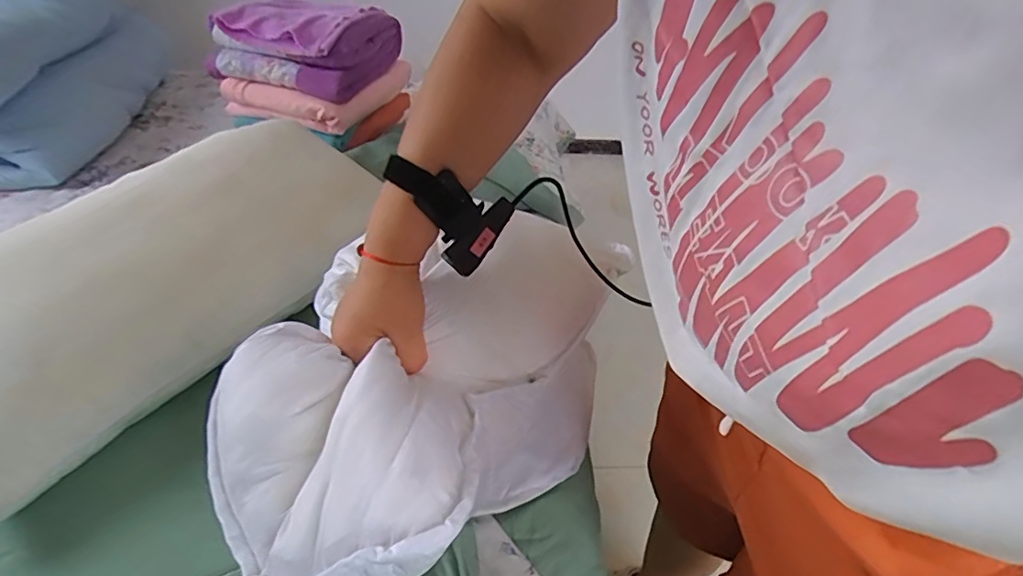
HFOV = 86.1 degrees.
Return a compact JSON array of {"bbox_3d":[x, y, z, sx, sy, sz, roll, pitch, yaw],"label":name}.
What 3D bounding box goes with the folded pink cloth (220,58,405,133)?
[{"bbox_3d":[-0.411,-0.436,1.191,0.232,0.080,0.334,14,41,14],"label":"folded pink cloth"}]

